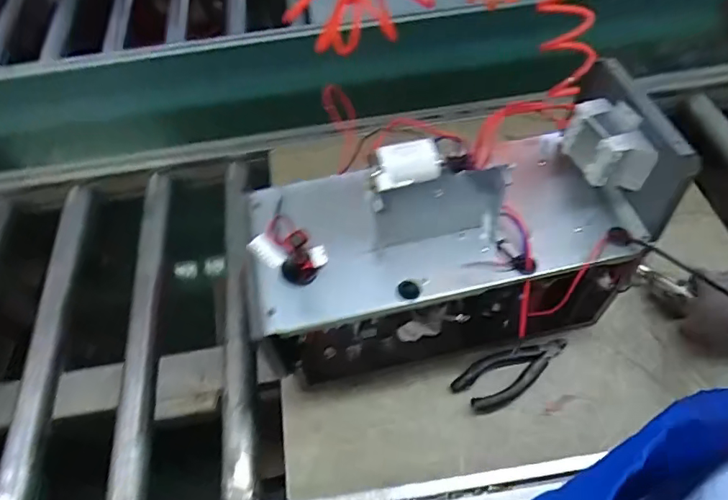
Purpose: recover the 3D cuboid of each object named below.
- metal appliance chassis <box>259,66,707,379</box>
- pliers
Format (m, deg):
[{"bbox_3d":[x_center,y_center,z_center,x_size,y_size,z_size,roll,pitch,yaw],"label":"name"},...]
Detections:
[{"bbox_3d":[0.090,-0.010,0.606,0.428,0.286,0.202,-12,57,-4],"label":"metal appliance chassis"},{"bbox_3d":[0.198,0.159,0.654,0.160,0.011,0.061,-24,58,-11],"label":"pliers"}]

